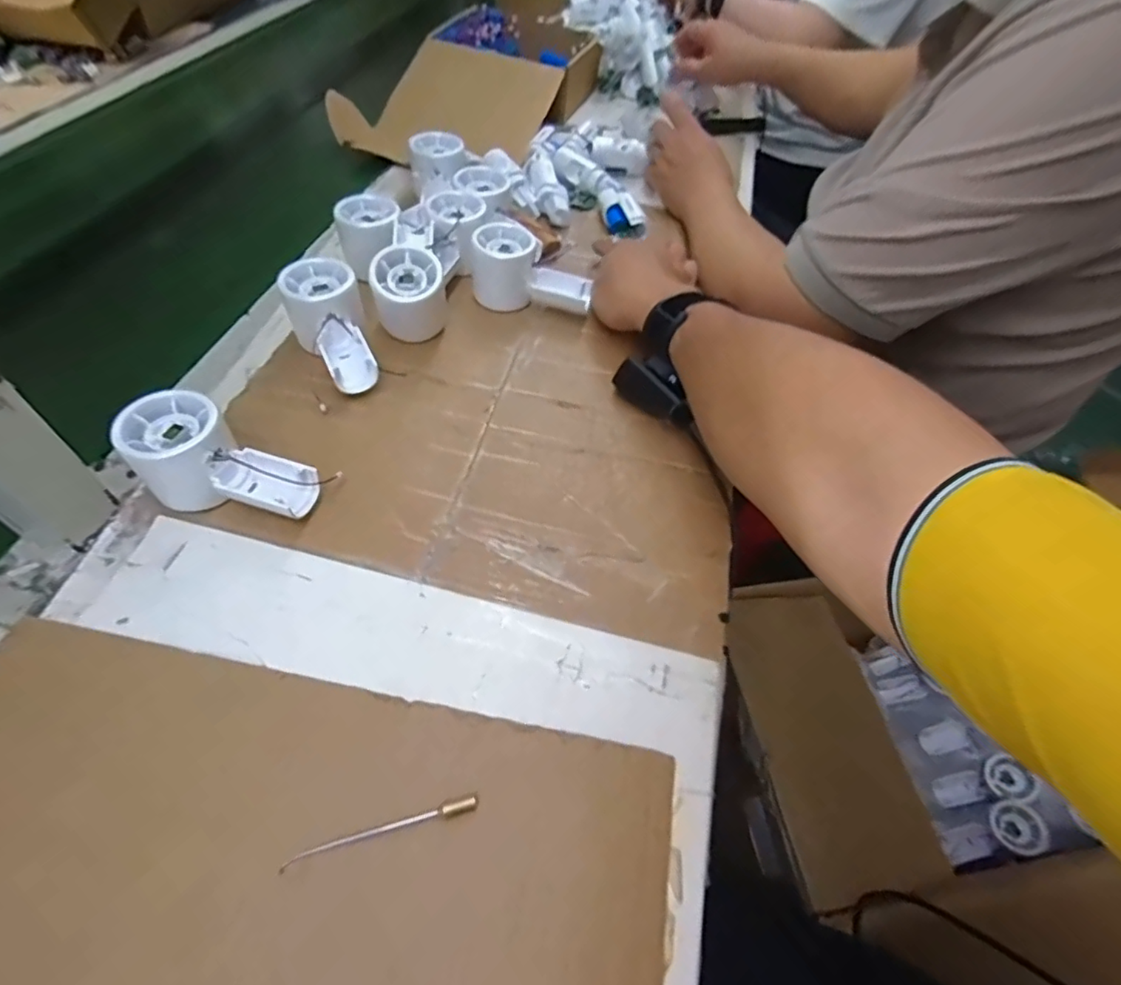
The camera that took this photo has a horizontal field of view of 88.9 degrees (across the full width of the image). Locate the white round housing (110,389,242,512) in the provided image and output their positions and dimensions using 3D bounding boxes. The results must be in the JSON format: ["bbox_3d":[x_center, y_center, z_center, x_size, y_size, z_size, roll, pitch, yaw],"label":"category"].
[{"bbox_3d":[-0.240,-0.024,0.368,0.056,0.063,0.057,3,50,-3],"label":"white round housing"}]

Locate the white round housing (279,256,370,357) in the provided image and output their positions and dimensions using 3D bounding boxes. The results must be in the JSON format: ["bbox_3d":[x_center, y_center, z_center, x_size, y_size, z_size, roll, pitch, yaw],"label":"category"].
[{"bbox_3d":[-0.191,-0.149,0.469,0.062,0.056,0.073,-22,59,-20],"label":"white round housing"}]

